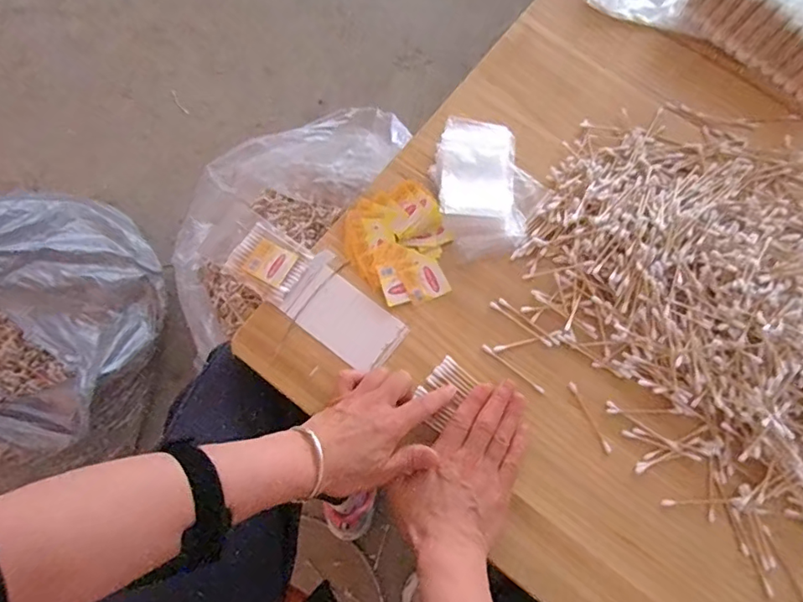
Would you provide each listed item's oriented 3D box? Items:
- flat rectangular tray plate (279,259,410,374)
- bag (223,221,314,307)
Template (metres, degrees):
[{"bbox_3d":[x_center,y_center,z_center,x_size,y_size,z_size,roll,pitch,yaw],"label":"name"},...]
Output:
[{"bbox_3d":[-0.054,0.016,0.499,0.109,0.005,0.059,37,75,11],"label":"flat rectangular tray plate"},{"bbox_3d":[-0.125,-0.037,0.509,0.069,0.007,0.060,36,74,8],"label":"bag"}]

